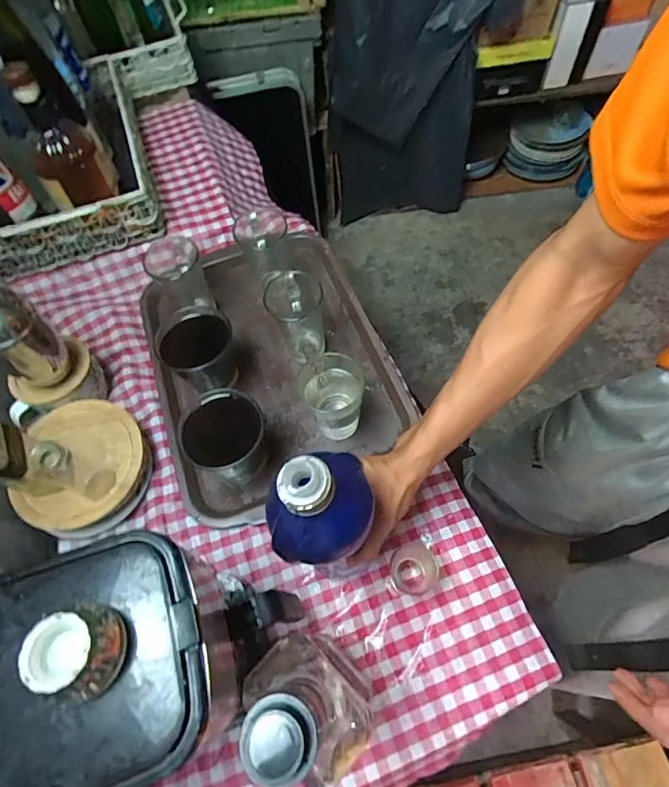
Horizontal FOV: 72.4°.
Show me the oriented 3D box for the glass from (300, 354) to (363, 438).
[{"bbox_3d":[-0.001,0.010,0.551,0.068,0.094,0.078,2,63,5],"label":"glass"}]

